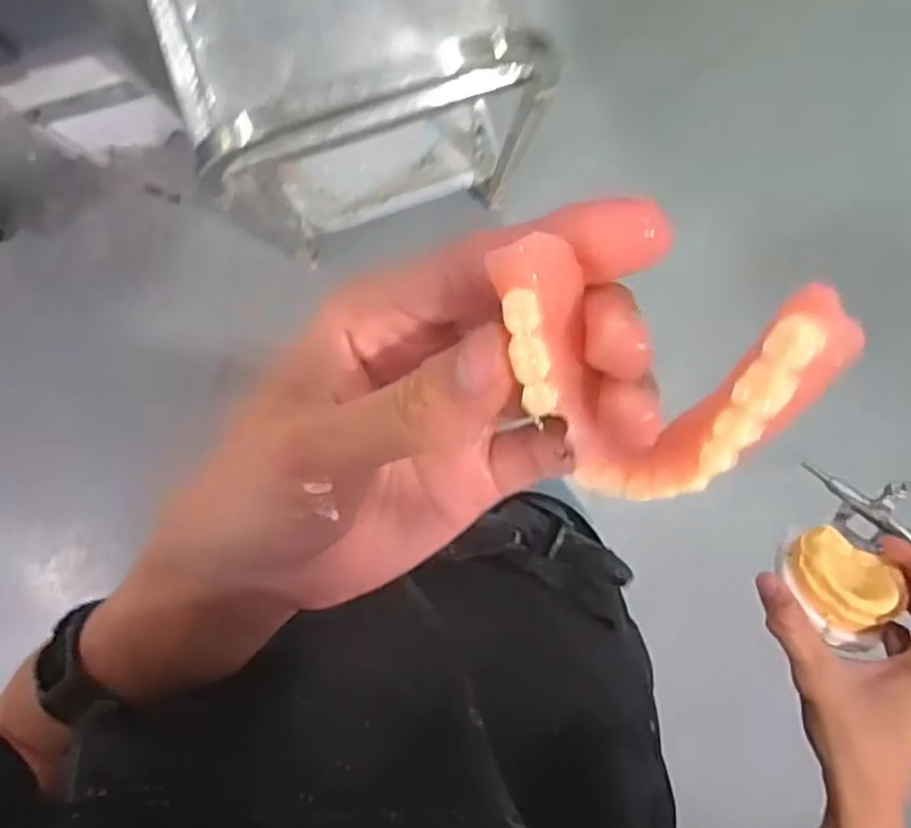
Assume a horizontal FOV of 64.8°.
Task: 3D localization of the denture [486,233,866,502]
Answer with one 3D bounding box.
[{"bbox_3d":[0.035,-0.009,0.136,0.060,0.013,0.048,28,124,17],"label":"denture"}]

